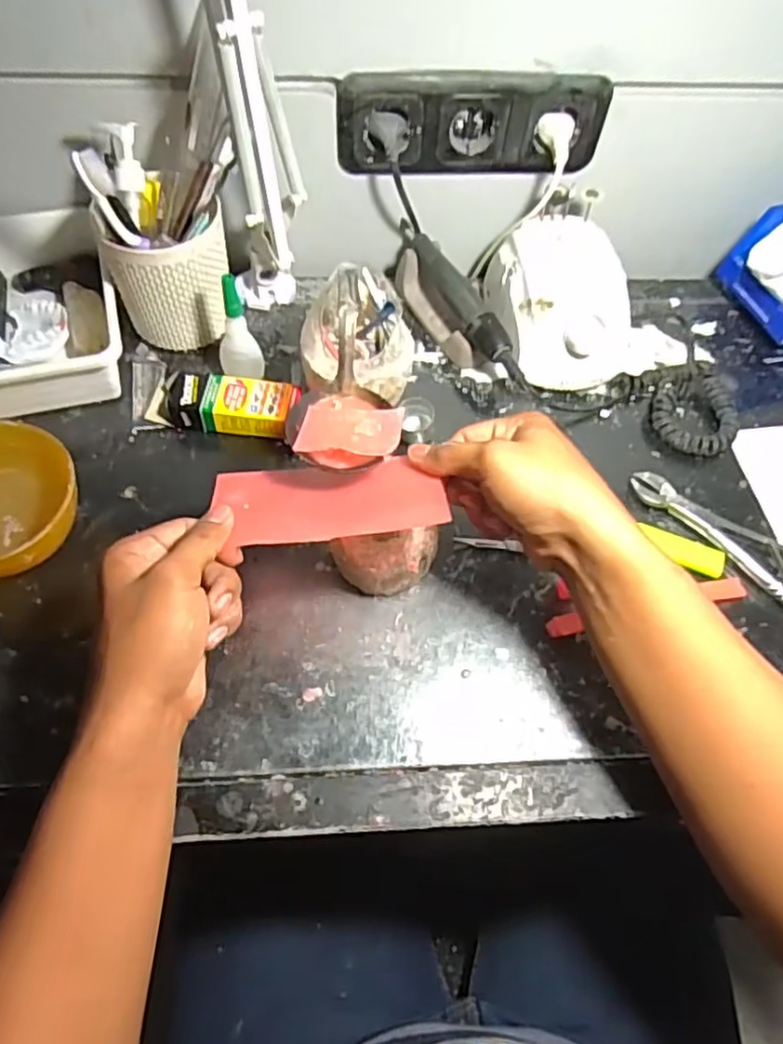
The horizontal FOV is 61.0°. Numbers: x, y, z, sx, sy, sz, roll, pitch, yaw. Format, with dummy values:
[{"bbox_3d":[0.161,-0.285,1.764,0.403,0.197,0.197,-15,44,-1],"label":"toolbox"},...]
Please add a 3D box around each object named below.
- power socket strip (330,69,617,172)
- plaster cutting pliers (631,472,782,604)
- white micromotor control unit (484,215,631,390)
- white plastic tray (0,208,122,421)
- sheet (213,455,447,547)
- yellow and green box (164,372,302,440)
[{"bbox_3d":[0.069,-0.328,0.554,0.217,0.078,0.041,-6,61,-7],"label":"power socket strip"},{"bbox_3d":[0.278,0.017,0.515,0.196,0.014,0.048,41,66,18],"label":"plaster cutting pliers"},{"bbox_3d":[0.152,-0.191,0.589,0.114,0.079,0.140,-8,61,-8],"label":"white micromotor control unit"},{"bbox_3d":[-0.303,-0.177,0.563,0.143,0.060,0.190,-13,62,-11],"label":"white plastic tray"},{"bbox_3d":[-0.039,-0.016,0.418,0.141,0.007,0.068,-8,45,-3],"label":"sheet"},{"bbox_3d":[-0.133,-0.094,0.546,0.107,0.029,0.046,7,60,0],"label":"yellow and green box"}]

